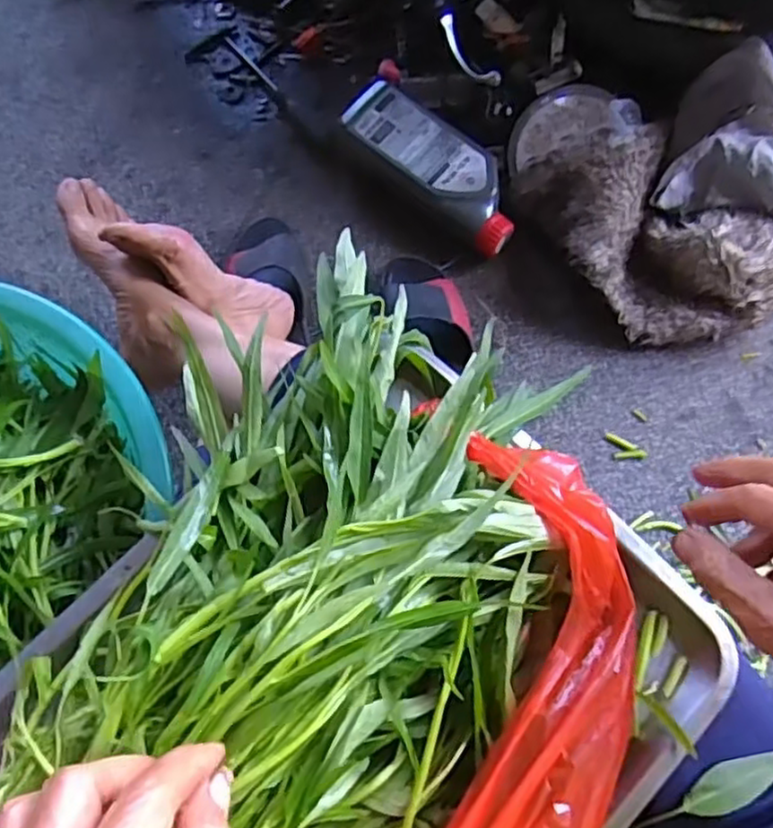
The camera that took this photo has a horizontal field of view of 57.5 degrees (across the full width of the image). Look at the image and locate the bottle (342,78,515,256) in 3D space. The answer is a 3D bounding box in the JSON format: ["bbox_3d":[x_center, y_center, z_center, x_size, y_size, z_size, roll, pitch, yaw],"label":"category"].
[{"bbox_3d":[0.053,-0.277,0.806,0.234,0.065,0.093,38,79,12],"label":"bottle"}]

